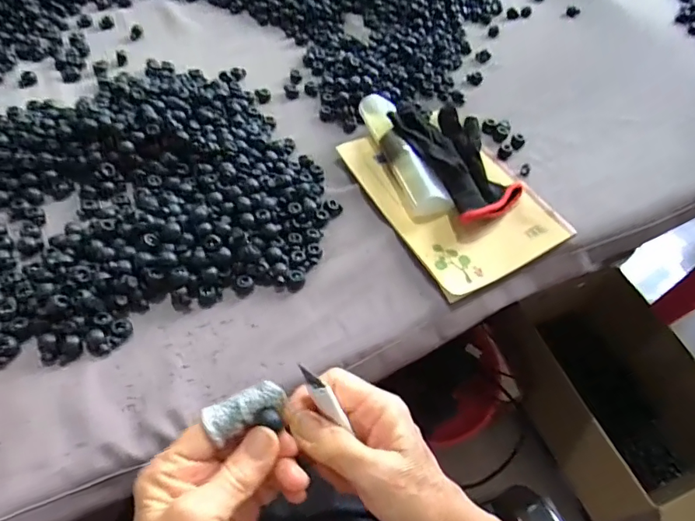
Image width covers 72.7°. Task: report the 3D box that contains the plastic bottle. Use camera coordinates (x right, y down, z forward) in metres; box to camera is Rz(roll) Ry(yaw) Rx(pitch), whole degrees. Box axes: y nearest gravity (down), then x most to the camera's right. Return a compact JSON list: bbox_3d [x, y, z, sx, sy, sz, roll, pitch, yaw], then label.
[{"bbox_3d":[0.055,-0.109,0.476,0.035,0.034,0.159,-15,56,-15],"label":"plastic bottle"}]

